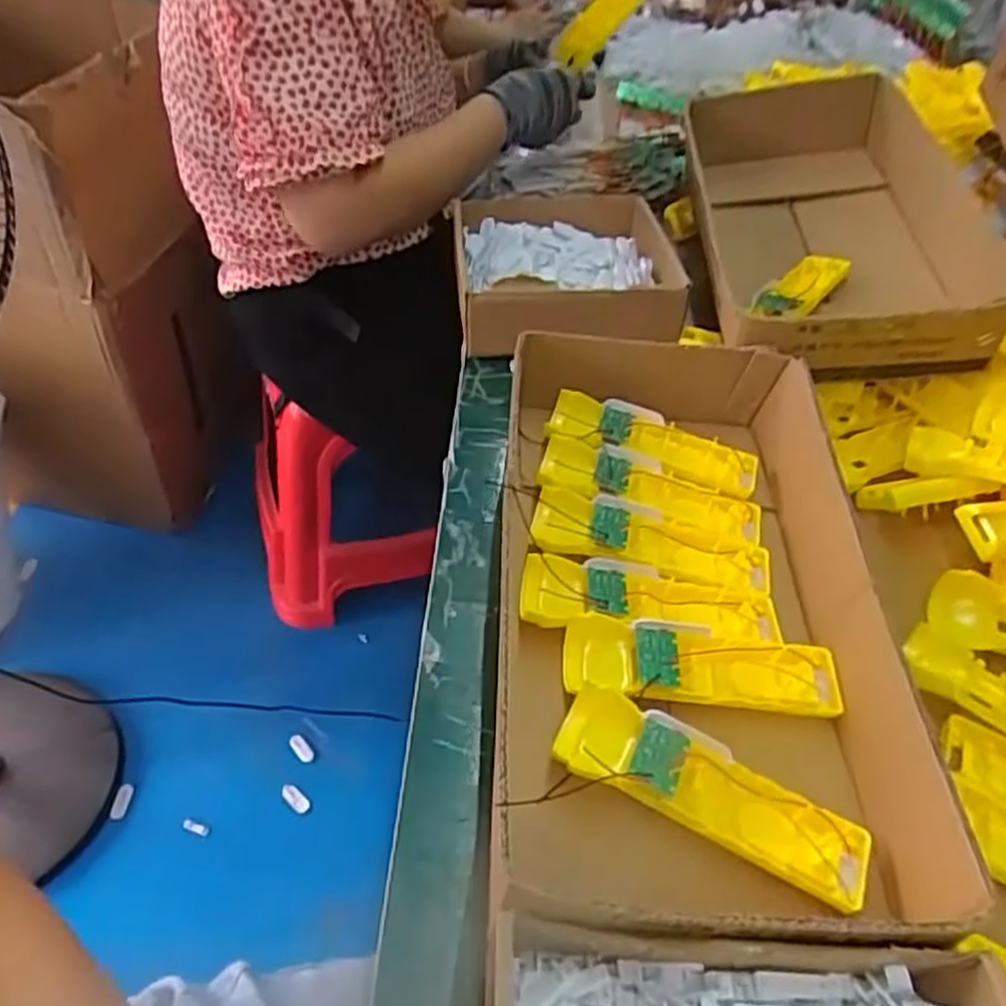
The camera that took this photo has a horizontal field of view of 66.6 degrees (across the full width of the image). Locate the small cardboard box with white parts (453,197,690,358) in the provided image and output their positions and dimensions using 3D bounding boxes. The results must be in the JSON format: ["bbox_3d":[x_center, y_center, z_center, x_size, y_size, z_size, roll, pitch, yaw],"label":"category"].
[{"bbox_3d":[0.064,-0.254,0.799,0.208,0.077,0.254,1,45,-7],"label":"small cardboard box with white parts"}]

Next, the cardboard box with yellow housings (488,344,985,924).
[{"bbox_3d":[0.121,0.053,0.504,0.240,0.098,0.399,5,45,-2],"label":"cardboard box with yellow housings"}]

